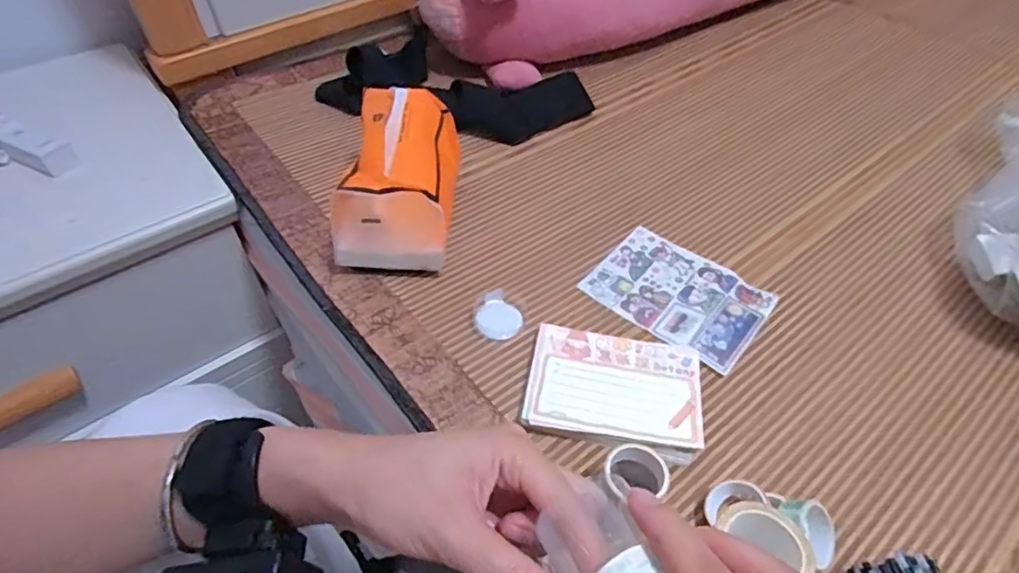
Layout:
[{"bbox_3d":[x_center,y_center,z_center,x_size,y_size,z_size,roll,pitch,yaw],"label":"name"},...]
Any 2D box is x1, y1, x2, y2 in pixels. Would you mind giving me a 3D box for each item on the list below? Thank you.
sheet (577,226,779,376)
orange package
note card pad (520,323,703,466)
[{"bbox_3d":[0.140,0.006,0.476,0.134,0.009,0.103,32,55,27],"label":"sheet"},{"bbox_3d":[-0.094,-0.092,0.483,0.097,0.102,0.137,-1,48,-1],"label":"orange package"},{"bbox_3d":[0.073,0.072,0.403,0.118,0.016,0.087,9,49,8],"label":"note card pad"}]

